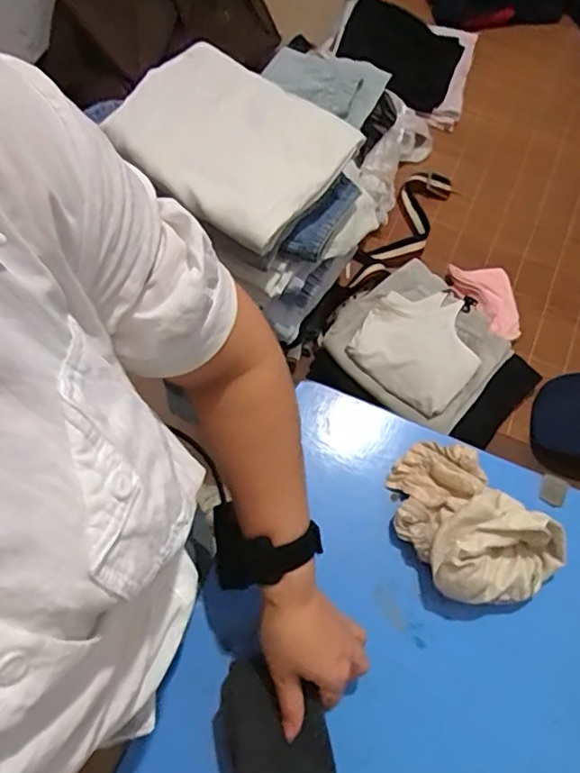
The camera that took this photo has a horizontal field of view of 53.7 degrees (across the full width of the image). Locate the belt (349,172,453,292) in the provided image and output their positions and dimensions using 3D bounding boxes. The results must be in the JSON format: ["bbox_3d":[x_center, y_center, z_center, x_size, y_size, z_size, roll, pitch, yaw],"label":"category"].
[{"bbox_3d":[0.217,-0.299,1.096,0.103,0.026,0.313,30,70,9],"label":"belt"}]

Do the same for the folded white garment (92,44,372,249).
[{"bbox_3d":[-0.074,-0.327,0.742,0.304,0.042,0.208,40,72,12],"label":"folded white garment"}]

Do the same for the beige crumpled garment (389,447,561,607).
[{"bbox_3d":[0.164,0.125,0.528,0.112,0.071,0.162,-35,74,-15],"label":"beige crumpled garment"}]

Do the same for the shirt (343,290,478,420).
[{"bbox_3d":[0.213,-0.069,0.931,0.186,0.028,0.187,40,72,13],"label":"shirt"}]

